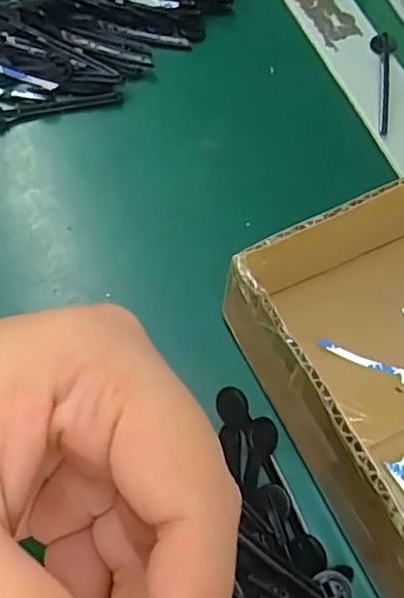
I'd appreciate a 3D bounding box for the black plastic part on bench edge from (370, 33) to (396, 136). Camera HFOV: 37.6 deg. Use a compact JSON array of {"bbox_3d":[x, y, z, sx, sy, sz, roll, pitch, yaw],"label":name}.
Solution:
[{"bbox_3d":[0.100,-0.120,0.328,0.012,0.006,0.071,8,64,1],"label":"black plastic part on bench edge"}]

